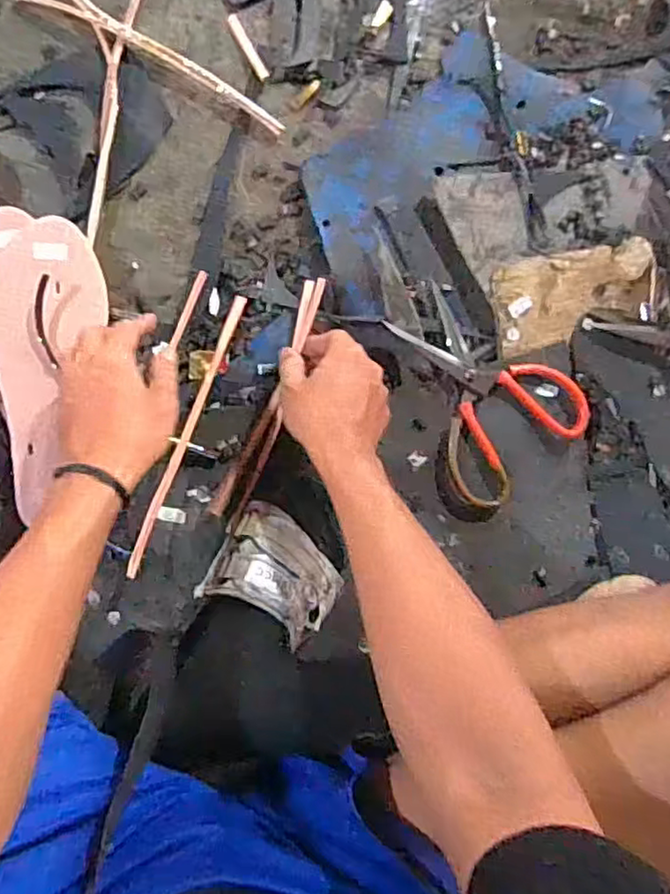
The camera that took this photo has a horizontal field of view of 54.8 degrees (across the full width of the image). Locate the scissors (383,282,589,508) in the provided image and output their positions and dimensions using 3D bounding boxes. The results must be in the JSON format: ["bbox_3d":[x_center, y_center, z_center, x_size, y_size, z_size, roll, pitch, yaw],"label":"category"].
[{"bbox_3d":[0.128,-0.052,0.581,0.141,0.015,0.182,-41,99,-4],"label":"scissors"}]

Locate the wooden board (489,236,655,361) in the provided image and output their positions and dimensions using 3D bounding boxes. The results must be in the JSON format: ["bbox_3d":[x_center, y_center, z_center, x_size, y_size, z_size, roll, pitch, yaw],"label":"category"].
[{"bbox_3d":[0.227,-0.144,0.602,0.172,0.012,0.079,-15,96,-8],"label":"wooden board"}]

